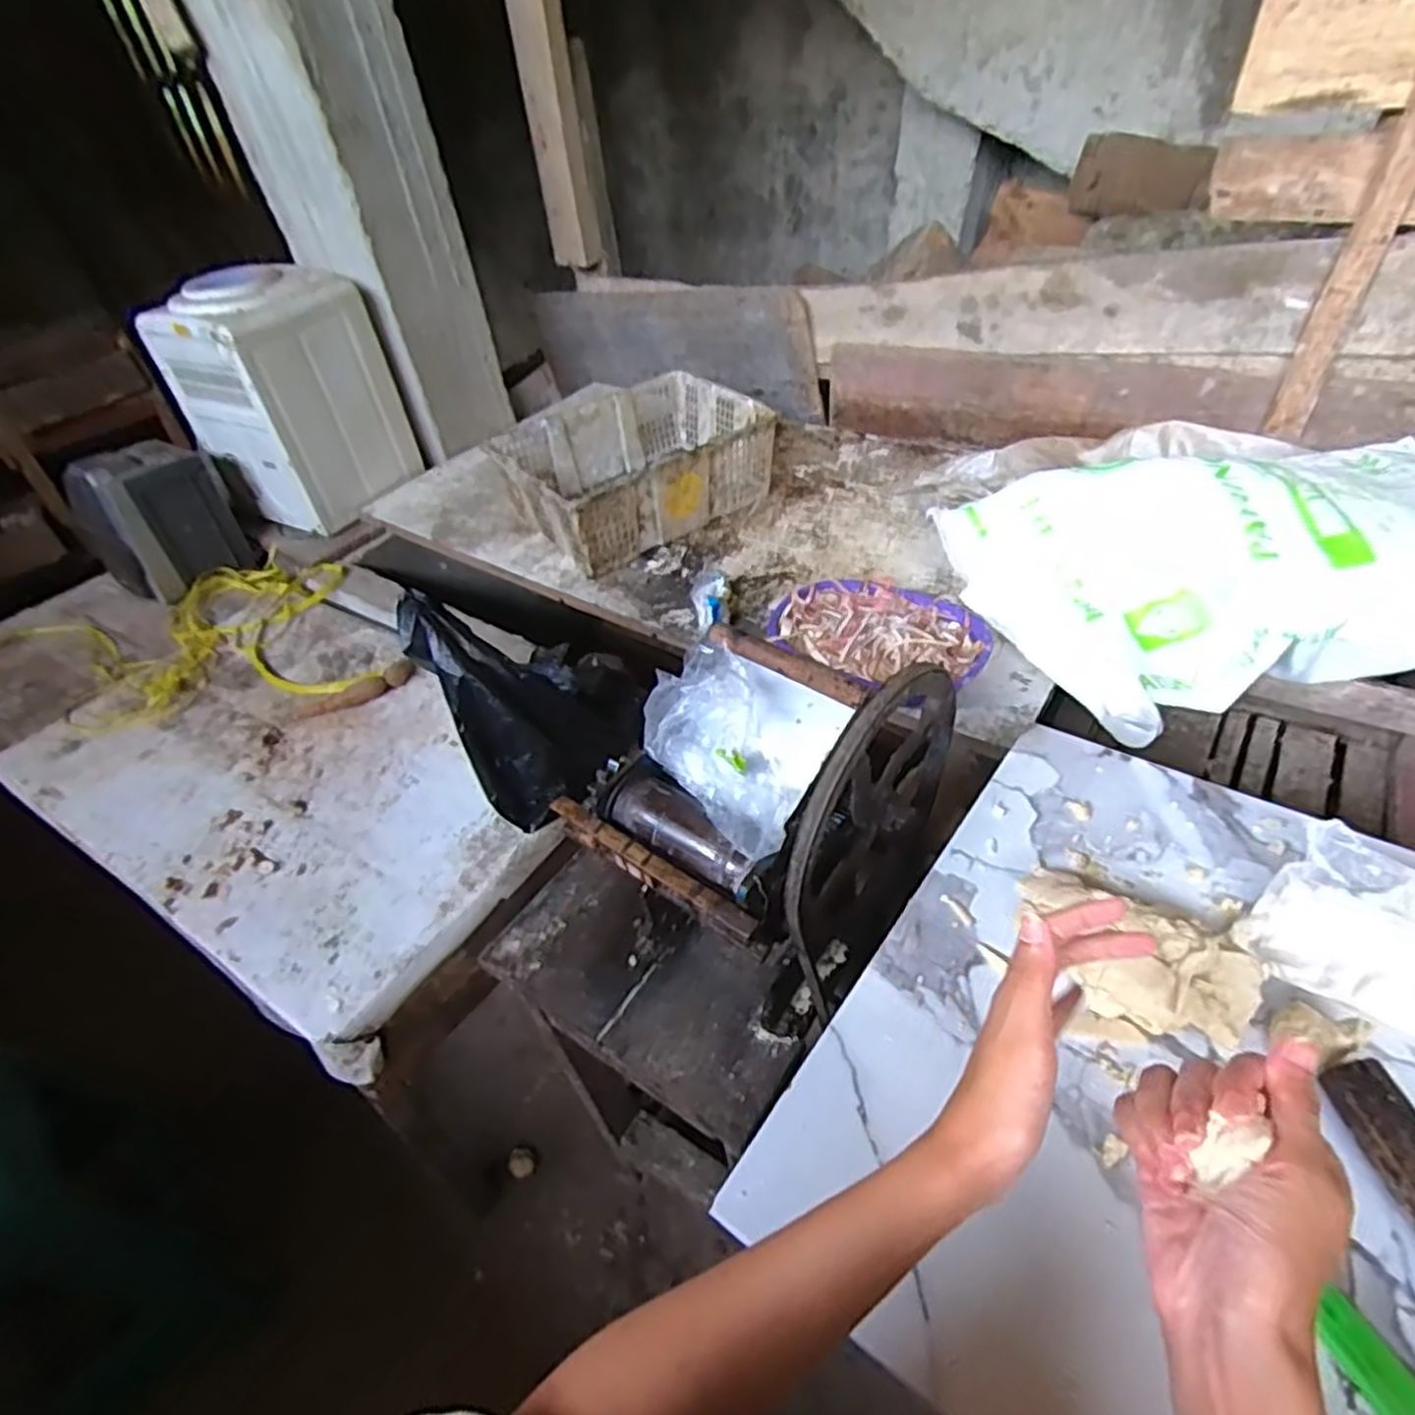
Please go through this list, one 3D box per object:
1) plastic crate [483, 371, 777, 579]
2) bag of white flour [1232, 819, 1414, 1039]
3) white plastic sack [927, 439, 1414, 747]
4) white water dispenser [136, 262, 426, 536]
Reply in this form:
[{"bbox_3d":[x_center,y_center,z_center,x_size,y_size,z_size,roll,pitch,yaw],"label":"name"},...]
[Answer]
[{"bbox_3d":[-0.135,-0.472,1.476,0.457,0.141,0.331,-29,47,-22],"label":"plastic crate"},{"bbox_3d":[0.434,0.153,0.464,0.166,0.074,0.071,31,55,34],"label":"bag of white flour"},{"bbox_3d":[0.701,-0.178,1.012,0.671,0.199,0.404,-6,43,2],"label":"white plastic sack"},{"bbox_3d":[-0.859,-0.636,1.596,0.295,0.451,0.290,14,47,21],"label":"white water dispenser"}]

